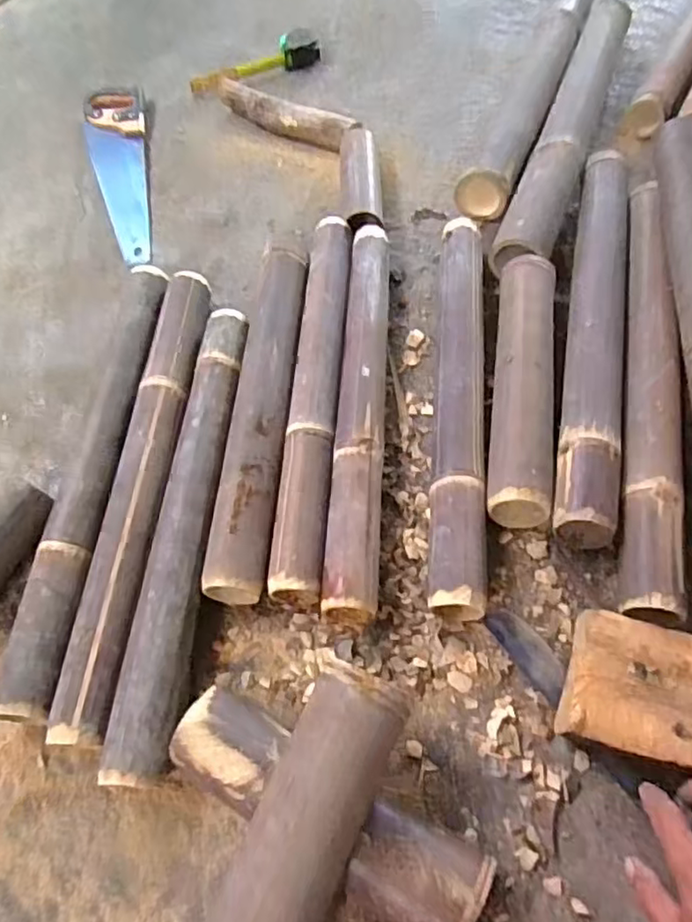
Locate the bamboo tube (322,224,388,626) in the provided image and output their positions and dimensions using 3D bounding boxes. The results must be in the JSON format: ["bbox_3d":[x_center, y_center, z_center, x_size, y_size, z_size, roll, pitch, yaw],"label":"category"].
[{"bbox_3d":[0.023,-0.084,0.742,0.064,0.053,0.539,0,61,7],"label":"bamboo tube"}]

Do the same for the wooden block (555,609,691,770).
[{"bbox_3d":[0.279,0.205,0.538,0.166,0.051,0.113,14,61,13],"label":"wooden block"}]

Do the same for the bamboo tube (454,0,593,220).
[{"bbox_3d":[0.337,-0.631,1.014,0.077,0.076,0.654,21,65,18],"label":"bamboo tube"}]

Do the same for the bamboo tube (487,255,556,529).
[{"bbox_3d":[0.207,-0.095,0.718,0.067,0.062,0.346,5,61,10],"label":"bamboo tube"}]

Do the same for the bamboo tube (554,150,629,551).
[{"bbox_3d":[0.308,-0.182,0.751,0.067,0.057,0.592,9,62,12],"label":"bamboo tube"}]

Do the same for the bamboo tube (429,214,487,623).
[{"bbox_3d":[0.134,-0.083,0.728,0.059,0.062,0.531,3,59,6],"label":"bamboo tube"}]

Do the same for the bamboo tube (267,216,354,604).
[{"bbox_3d":[-0.034,-0.094,0.753,0.059,0.056,0.531,2,59,6],"label":"bamboo tube"}]

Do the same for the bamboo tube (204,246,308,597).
[{"bbox_3d":[-0.098,-0.074,0.743,0.068,0.061,0.482,1,59,6],"label":"bamboo tube"}]

